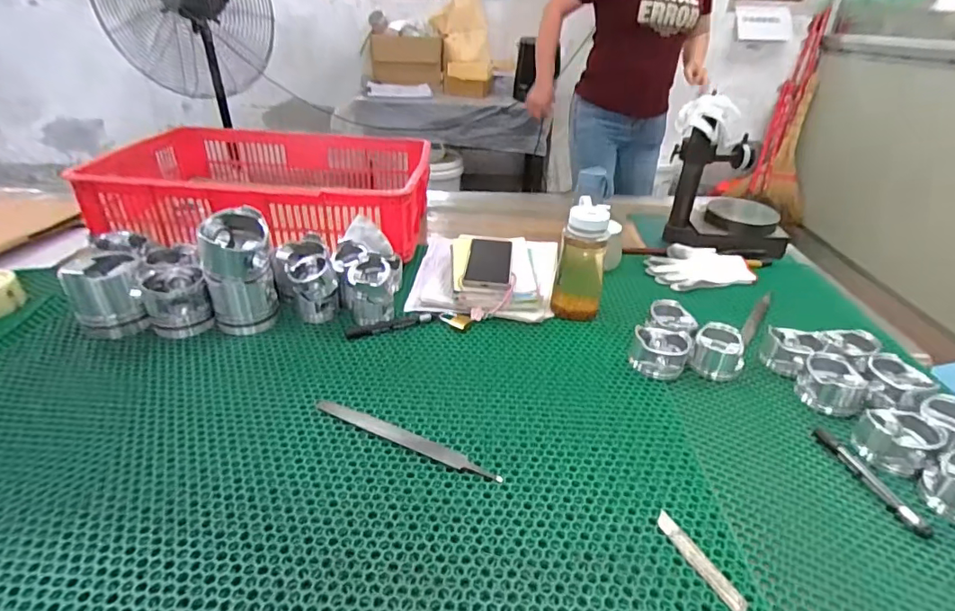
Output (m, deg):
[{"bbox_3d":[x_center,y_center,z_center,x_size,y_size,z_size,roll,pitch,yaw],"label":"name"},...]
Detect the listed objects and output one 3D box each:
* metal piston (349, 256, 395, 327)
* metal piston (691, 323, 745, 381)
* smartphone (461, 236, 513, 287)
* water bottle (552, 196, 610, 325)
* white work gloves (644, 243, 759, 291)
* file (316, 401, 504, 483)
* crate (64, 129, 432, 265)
[{"bbox_3d":[-0.161,-0.022,0.766,0.066,0.090,0.068,-2,32,-8],"label":"metal piston"},{"bbox_3d":[0.345,0.065,0.716,0.067,0.050,0.065,16,34,21],"label":"metal piston"},{"bbox_3d":[0.021,-0.076,0.852,0.073,0.007,0.155,8,34,1],"label":"smartphone"},{"bbox_3d":[0.164,-0.069,0.789,0.072,0.181,0.066,8,32,8],"label":"water bottle"},{"bbox_3d":[0.422,-0.079,0.974,0.194,0.023,0.133,-8,33,-18],"label":"white work gloves"},{"bbox_3d":[-0.086,0.152,0.577,0.241,0.004,0.021,17,34,22],"label":"file"},{"bbox_3d":[-0.401,-0.248,1.022,0.564,0.122,0.464,-1,32,-6],"label":"crate"}]

